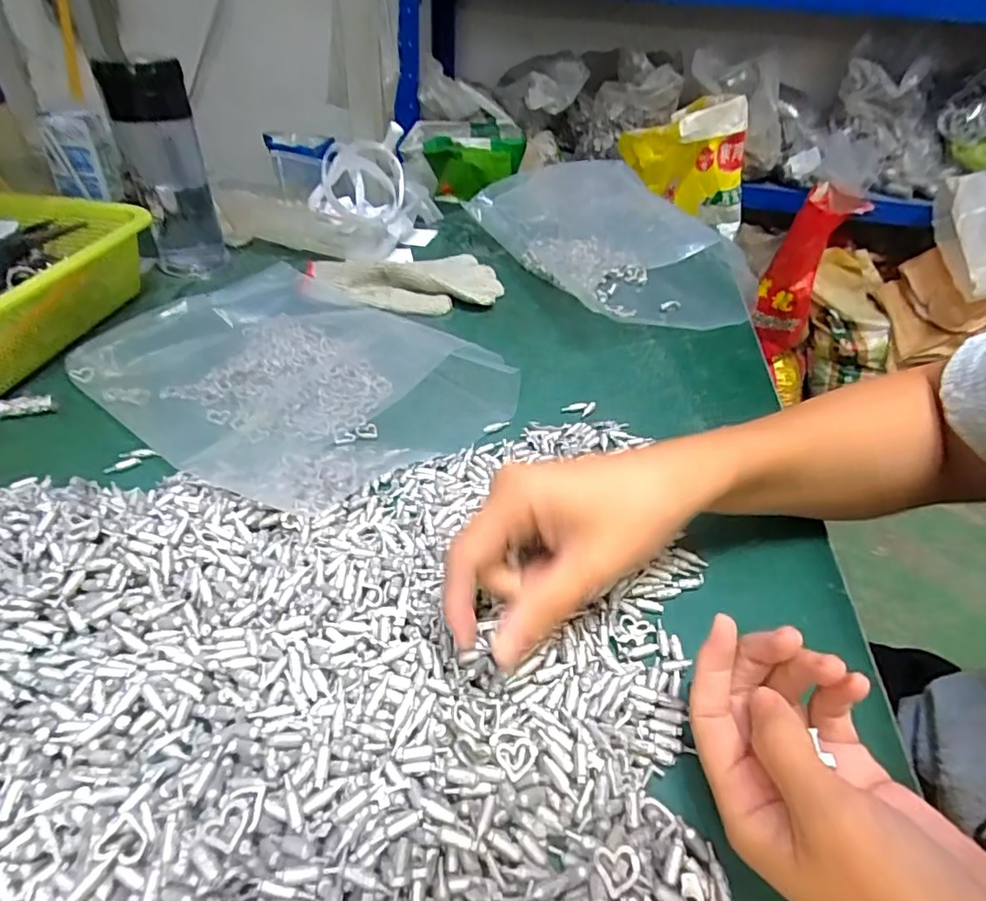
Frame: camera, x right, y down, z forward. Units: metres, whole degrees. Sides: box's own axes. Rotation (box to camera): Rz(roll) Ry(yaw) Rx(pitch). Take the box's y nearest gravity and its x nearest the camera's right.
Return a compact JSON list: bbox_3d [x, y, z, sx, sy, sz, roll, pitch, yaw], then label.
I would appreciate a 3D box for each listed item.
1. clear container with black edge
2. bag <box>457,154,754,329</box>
[{"bbox_3d":[-0.315,-0.273,0.549,0.070,0.174,0.068,-13,42,-20],"label":"clear container with black edge"},{"bbox_3d":[0.114,-0.230,0.585,0.120,0.105,0.299,-23,46,-29],"label":"bag"}]

